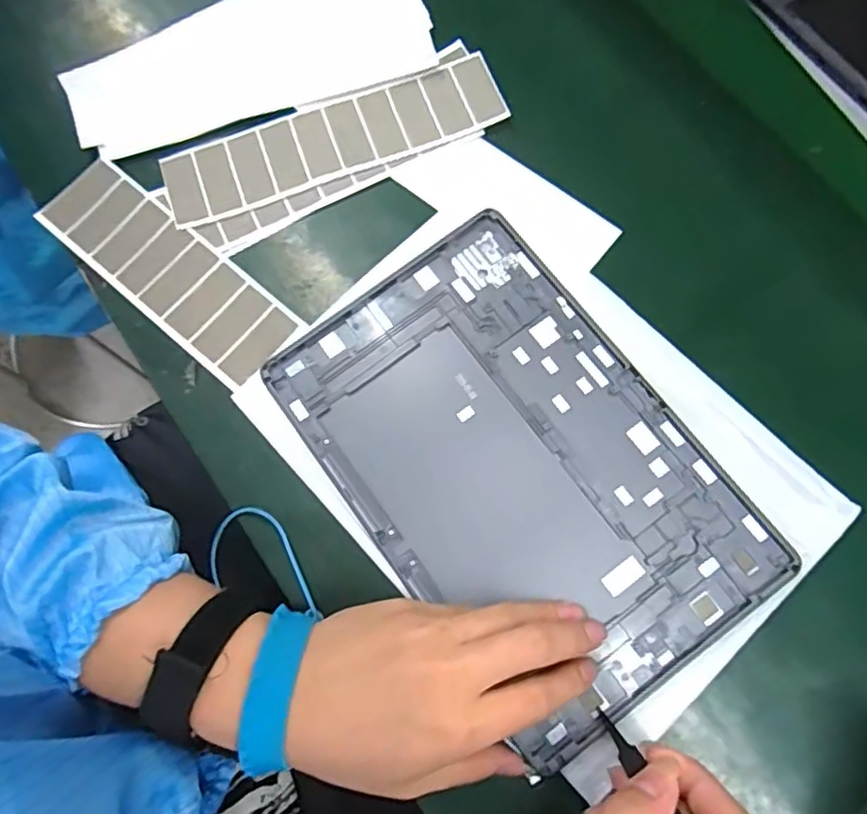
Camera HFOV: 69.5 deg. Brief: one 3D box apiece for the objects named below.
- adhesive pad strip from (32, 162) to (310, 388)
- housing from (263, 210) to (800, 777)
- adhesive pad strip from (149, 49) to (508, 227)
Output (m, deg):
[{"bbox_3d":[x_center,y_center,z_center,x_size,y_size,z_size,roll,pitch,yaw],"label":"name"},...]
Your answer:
[{"bbox_3d":[-0.160,-0.083,0.373,0.171,0.005,0.053,39,78,12],"label":"adhesive pad strip"},{"bbox_3d":[0.044,0.031,0.335,0.165,0.008,0.252,-36,78,-4],"label":"housing"},{"bbox_3d":[-0.062,-0.169,0.394,0.213,0.006,0.055,-20,73,-2],"label":"adhesive pad strip"}]

